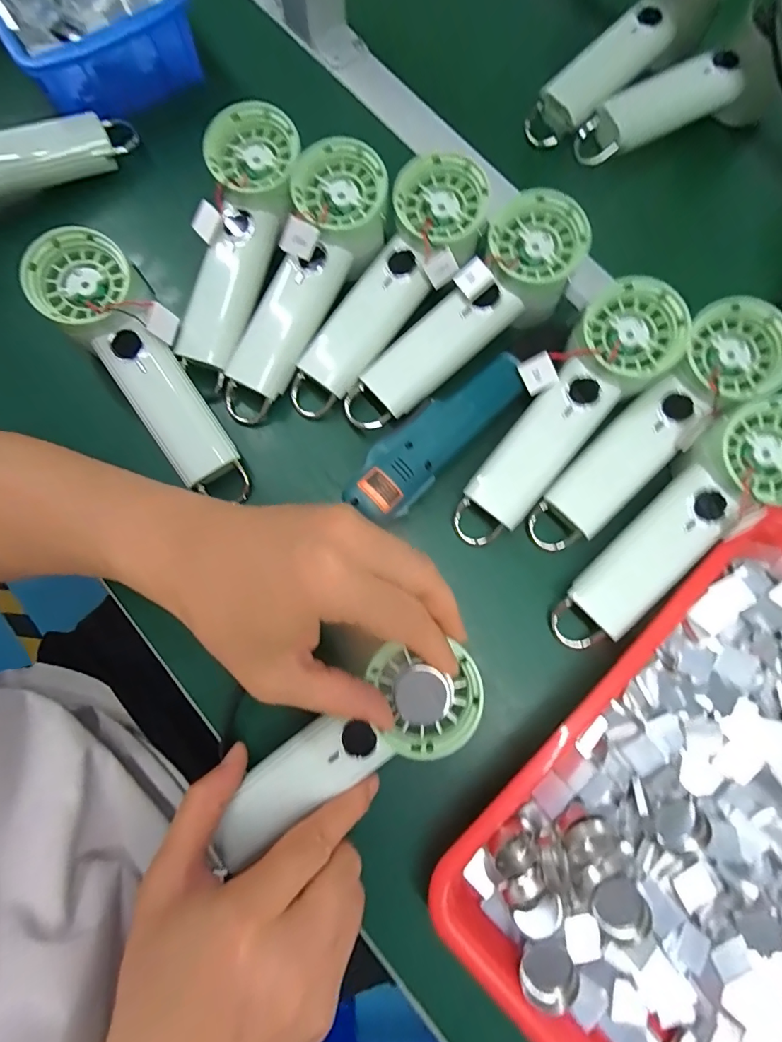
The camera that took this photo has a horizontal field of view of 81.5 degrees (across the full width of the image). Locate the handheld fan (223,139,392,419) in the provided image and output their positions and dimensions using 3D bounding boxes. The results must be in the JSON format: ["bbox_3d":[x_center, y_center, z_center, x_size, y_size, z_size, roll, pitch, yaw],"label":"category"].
[{"bbox_3d":[-0.061,-0.160,0.310,0.058,0.041,0.193,27,93,6],"label":"handheld fan"}]

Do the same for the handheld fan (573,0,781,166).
[{"bbox_3d":[0.243,-0.350,0.358,0.177,0.066,0.064,-29,79,-5],"label":"handheld fan"}]

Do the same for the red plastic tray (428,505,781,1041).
[{"bbox_3d":[0.220,0.183,0.266,0.345,0.031,0.254,-44,81,-8],"label":"red plastic tray"}]

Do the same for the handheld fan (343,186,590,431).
[{"bbox_3d":[0.051,-0.133,0.307,0.196,0.034,0.062,-43,81,6],"label":"handheld fan"}]

